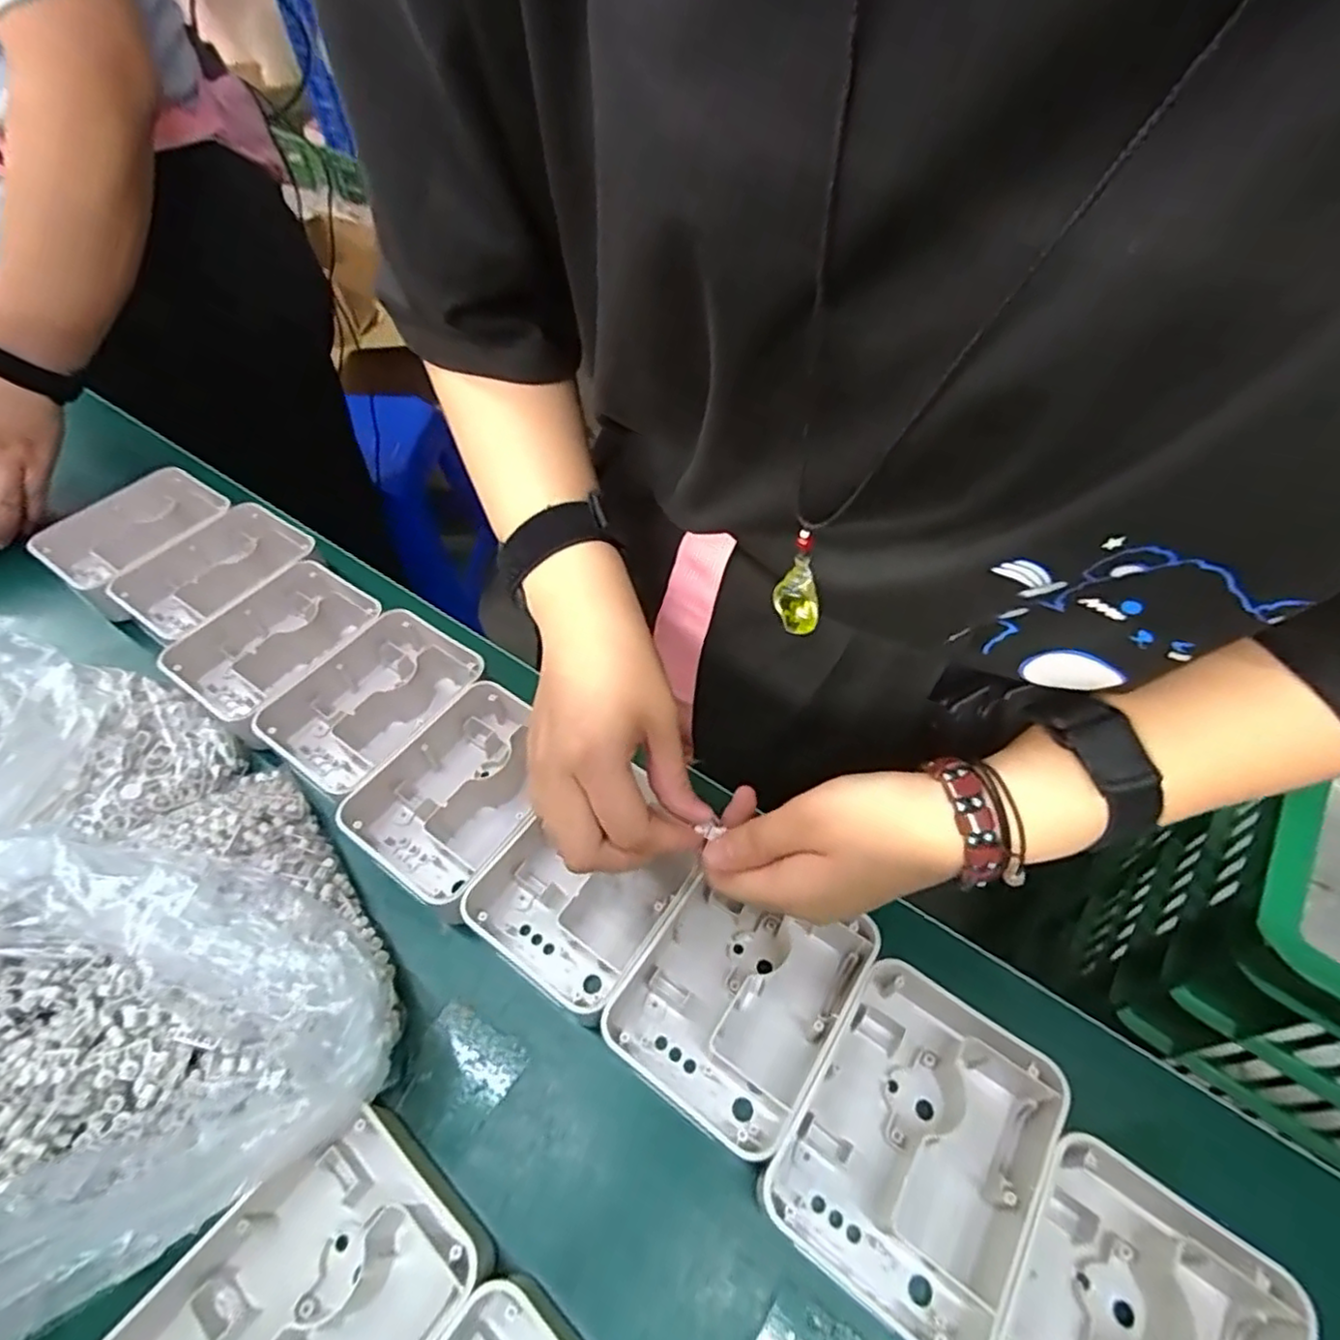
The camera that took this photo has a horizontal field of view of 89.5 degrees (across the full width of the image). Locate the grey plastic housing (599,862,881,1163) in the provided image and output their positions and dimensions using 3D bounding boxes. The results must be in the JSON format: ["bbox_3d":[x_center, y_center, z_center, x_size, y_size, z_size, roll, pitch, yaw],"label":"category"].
[{"bbox_3d":[0.039,0.165,0.355,0.097,0.041,0.127,30,58,21],"label":"grey plastic housing"}]

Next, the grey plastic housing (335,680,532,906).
[{"bbox_3d":[-0.130,0.075,0.429,0.083,0.041,0.128,28,58,20],"label":"grey plastic housing"}]

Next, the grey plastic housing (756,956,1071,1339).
[{"bbox_3d":[0.112,0.214,0.312,0.099,0.037,0.131,29,58,21],"label":"grey plastic housing"}]

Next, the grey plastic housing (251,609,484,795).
[{"bbox_3d":[-0.200,0.022,0.464,0.093,0.034,0.127,30,58,21],"label":"grey plastic housing"}]

